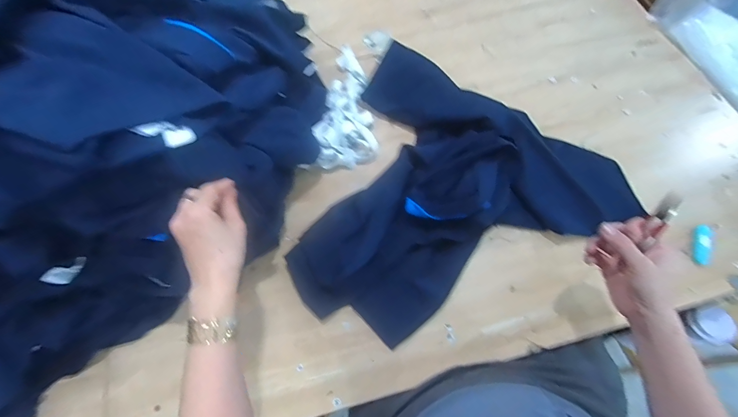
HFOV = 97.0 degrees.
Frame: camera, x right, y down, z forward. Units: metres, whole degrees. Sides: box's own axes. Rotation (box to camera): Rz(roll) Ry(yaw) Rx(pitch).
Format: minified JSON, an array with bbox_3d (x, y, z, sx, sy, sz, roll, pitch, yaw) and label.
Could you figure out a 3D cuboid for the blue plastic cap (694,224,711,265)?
[{"bbox_3d":[0.536,0.059,0.528,0.022,0.014,0.067,19,71,10],"label":"blue plastic cap"}]

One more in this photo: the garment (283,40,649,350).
[{"bbox_3d":[0.113,-0.073,0.574,0.596,0.065,0.504,-22,70,-6],"label":"garment"}]

